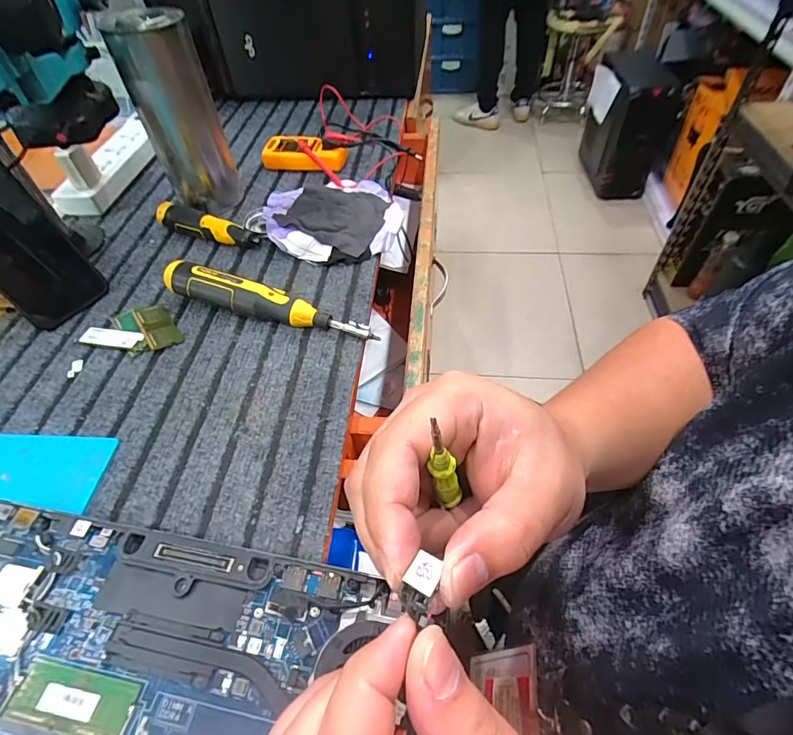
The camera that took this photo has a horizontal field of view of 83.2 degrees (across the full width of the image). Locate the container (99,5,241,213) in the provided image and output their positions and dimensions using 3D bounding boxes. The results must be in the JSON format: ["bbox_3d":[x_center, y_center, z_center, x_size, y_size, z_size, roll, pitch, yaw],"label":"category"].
[{"bbox_3d":[-0.249,-0.285,0.522,0.083,0.197,0.073,-21,52,-12],"label":"container"}]

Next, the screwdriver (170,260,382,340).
[{"bbox_3d":[-0.127,-0.065,0.438,0.216,0.043,0.031,12,53,14],"label":"screwdriver"}]

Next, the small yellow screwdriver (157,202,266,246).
[{"bbox_3d":[-0.225,-0.168,0.537,0.140,0.030,0.026,14,53,16],"label":"small yellow screwdriver"}]

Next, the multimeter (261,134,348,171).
[{"bbox_3d":[-0.134,-0.305,0.642,0.133,0.033,0.055,14,53,15],"label":"multimeter"}]

